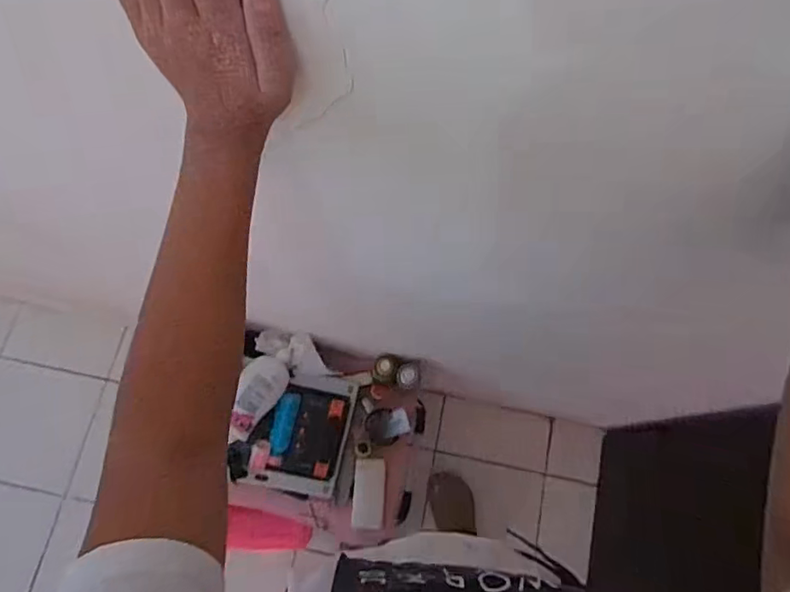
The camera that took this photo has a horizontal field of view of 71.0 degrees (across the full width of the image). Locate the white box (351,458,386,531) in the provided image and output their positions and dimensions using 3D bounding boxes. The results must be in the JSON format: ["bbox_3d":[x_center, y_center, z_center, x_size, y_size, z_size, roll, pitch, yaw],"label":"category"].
[{"bbox_3d":[-0.058,0.441,1.233,0.069,0.026,0.154,3,87,-1],"label":"white box"}]

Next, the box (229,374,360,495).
[{"bbox_3d":[-0.196,0.299,1.178,0.204,0.046,0.269,20,90,-19],"label":"box"}]

